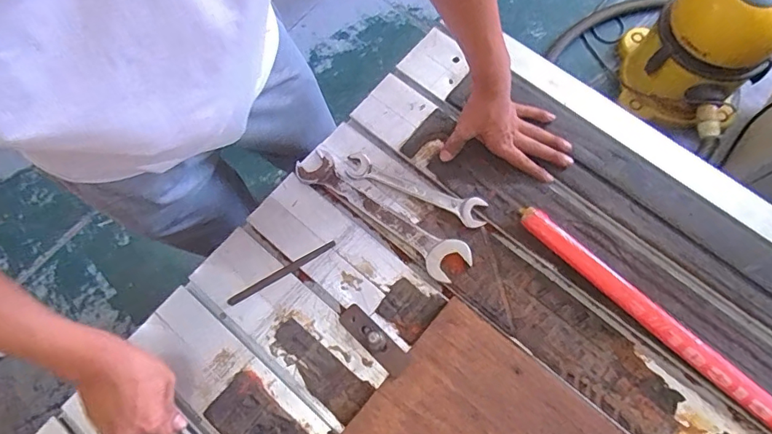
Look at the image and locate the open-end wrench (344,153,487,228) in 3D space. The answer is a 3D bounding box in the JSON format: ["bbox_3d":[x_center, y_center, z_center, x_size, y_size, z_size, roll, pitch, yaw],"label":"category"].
[{"bbox_3d":[0.036,-0.037,0.629,0.192,0.006,0.038,22,73,8],"label":"open-end wrench"}]

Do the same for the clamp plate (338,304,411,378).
[{"bbox_3d":[-0.016,0.143,0.569,0.029,0.019,0.097,-44,76,-12],"label":"clamp plate"}]

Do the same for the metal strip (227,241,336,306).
[{"bbox_3d":[-0.130,0.069,0.607,0.146,0.005,0.011,-30,73,-8],"label":"metal strip"}]

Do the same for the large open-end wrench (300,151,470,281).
[{"bbox_3d":[-0.008,-0.008,0.619,0.248,0.011,0.053,36,76,12],"label":"large open-end wrench"}]

